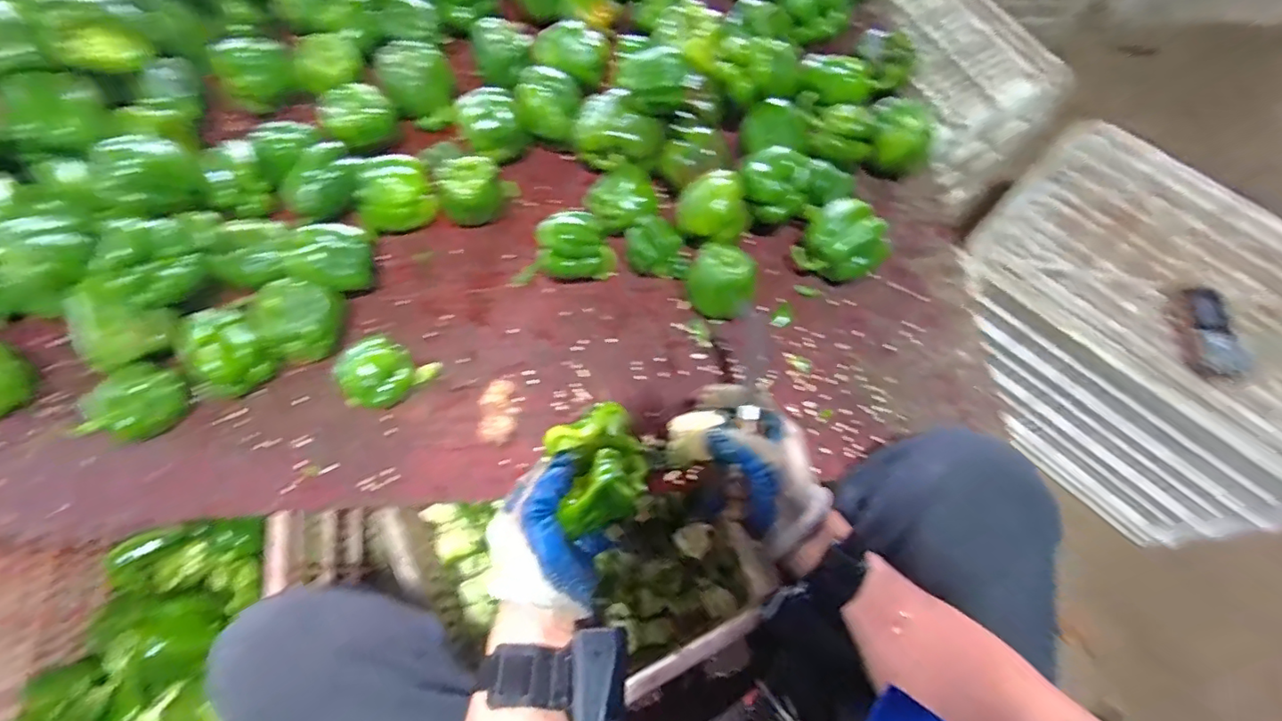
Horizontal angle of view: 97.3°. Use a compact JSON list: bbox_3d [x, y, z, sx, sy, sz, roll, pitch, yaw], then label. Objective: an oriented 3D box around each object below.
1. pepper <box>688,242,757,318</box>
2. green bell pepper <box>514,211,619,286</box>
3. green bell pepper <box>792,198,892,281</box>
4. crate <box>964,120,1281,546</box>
[{"bbox_3d":[0.089,-0.082,0.615,0.073,0.065,0.070,33,72,11],"label":"pepper"},{"bbox_3d":[-0.087,-0.126,0.624,0.111,0.063,0.066,-5,69,-3],"label":"green bell pepper"},{"bbox_3d":[0.227,-0.130,0.635,0.091,0.069,0.086,33,72,11],"label":"green bell pepper"},{"bbox_3d":[0.715,-0.045,0.826,0.500,0.268,0.351,42,74,14],"label":"crate"}]

